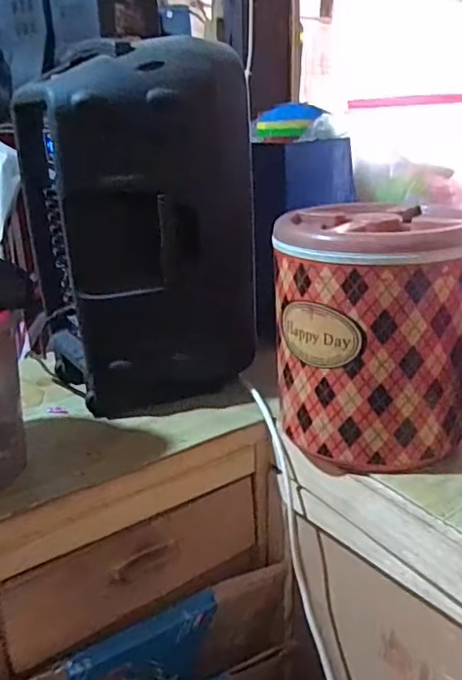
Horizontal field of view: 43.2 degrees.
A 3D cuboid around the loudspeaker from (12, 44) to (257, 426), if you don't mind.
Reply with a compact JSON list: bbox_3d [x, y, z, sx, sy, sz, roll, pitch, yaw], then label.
[{"bbox_3d":[-0.156,-0.189,0.984,0.311,0.520,0.260,-14,24,-22],"label":"loudspeaker"}]

